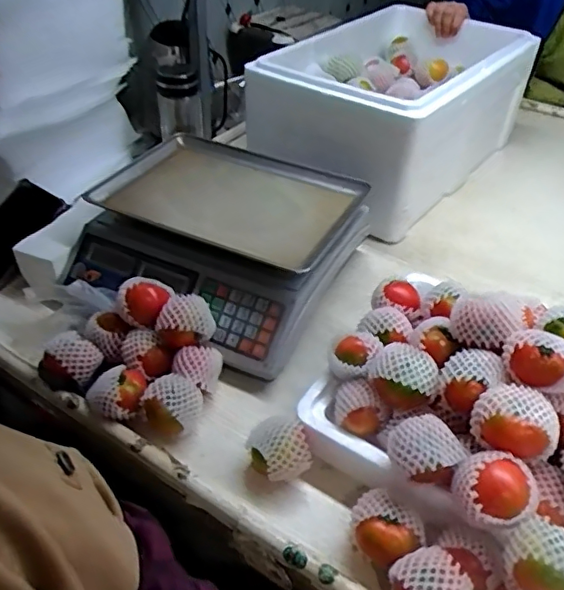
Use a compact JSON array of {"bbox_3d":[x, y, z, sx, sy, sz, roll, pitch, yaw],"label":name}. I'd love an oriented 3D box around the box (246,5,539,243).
[{"bbox_3d":[0.209,-0.343,1.051,0.327,0.217,0.549,32,49,29],"label":"box"}]

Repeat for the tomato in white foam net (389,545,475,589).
[{"bbox_3d":[0.119,0.245,0.465,0.059,0.049,0.059,-22,47,-26],"label":"tomato in white foam net"}]

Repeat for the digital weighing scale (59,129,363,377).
[{"bbox_3d":[-0.088,-0.085,0.804,0.351,0.105,0.336,20,44,19],"label":"digital weighing scale"}]

